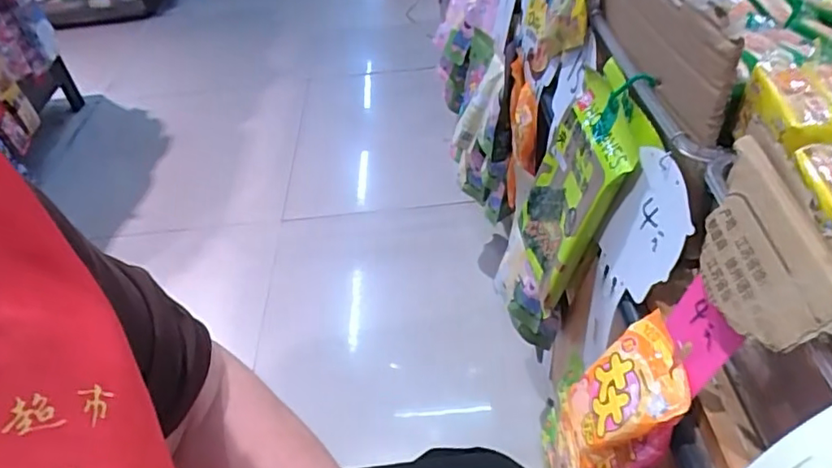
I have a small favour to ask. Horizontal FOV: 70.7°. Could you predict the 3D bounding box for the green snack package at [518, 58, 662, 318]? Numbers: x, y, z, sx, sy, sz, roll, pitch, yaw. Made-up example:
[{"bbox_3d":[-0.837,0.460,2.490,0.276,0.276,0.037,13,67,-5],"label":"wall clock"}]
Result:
[{"bbox_3d":[0.160,-0.047,0.597,0.028,0.223,0.140,7,42,-14],"label":"green snack package"}]

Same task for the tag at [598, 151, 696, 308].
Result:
[{"bbox_3d":[0.193,-0.003,0.492,0.010,0.123,0.081,-1,44,-14],"label":"tag"}]

